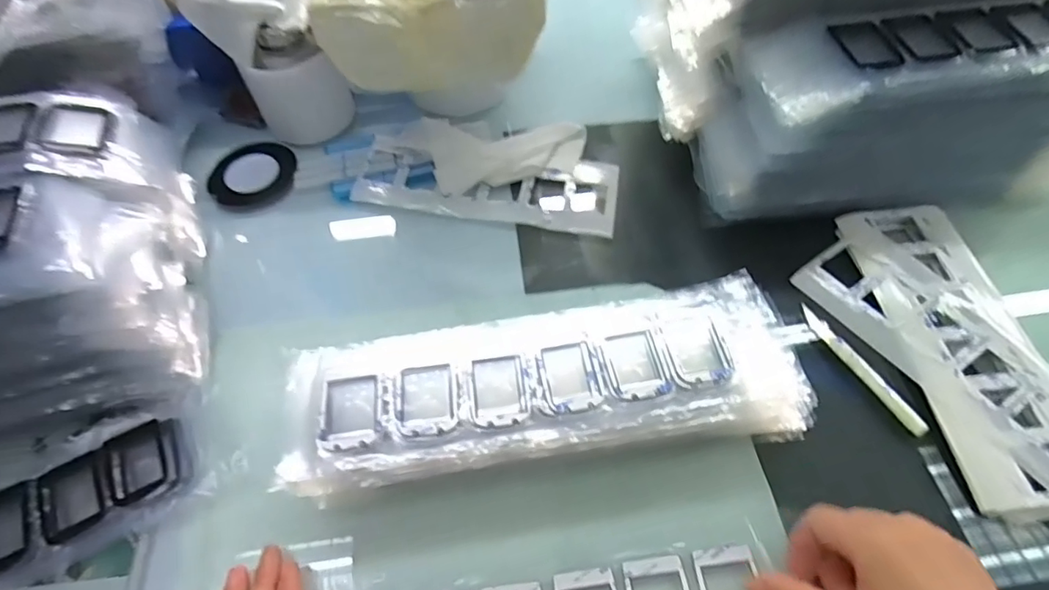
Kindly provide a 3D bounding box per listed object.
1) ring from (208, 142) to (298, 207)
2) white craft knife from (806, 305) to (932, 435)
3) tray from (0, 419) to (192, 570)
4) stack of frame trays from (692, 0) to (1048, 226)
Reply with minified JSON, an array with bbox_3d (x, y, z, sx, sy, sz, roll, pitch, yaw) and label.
[{"bbox_3d":[-0.253,-0.114,0.505,0.076,0.008,0.086,-2,57,1],"label":"ring"},{"bbox_3d":[0.236,0.050,0.381,0.011,0.006,0.109,-26,60,-14],"label":"white craft knife"},{"bbox_3d":[-0.337,0.150,0.330,0.245,0.012,0.059,-26,60,-14],"label":"tray"},{"bbox_3d":[0.307,-0.147,0.426,0.322,0.132,0.097,-7,57,-2],"label":"stack of frame trays"}]

